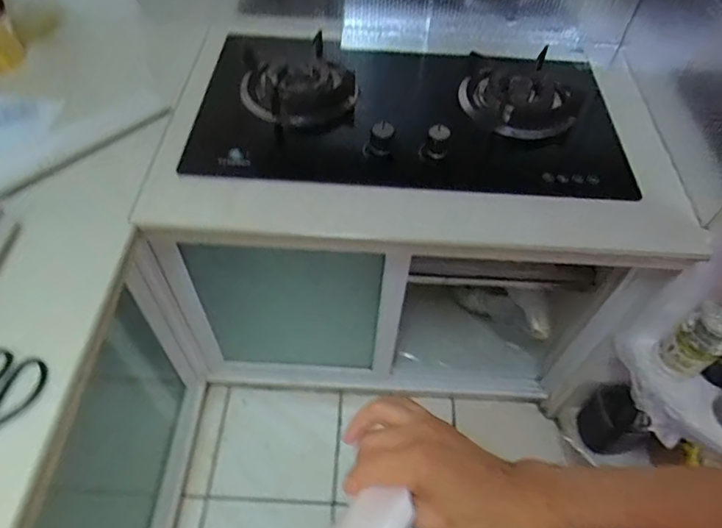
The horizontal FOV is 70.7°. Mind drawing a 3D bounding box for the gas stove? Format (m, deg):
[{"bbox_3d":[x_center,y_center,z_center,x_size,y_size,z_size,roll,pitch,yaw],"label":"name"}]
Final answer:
[{"bbox_3d":[0.080,-0.299,0.914,0.709,0.068,0.410,3,53,0],"label":"gas stove"}]

